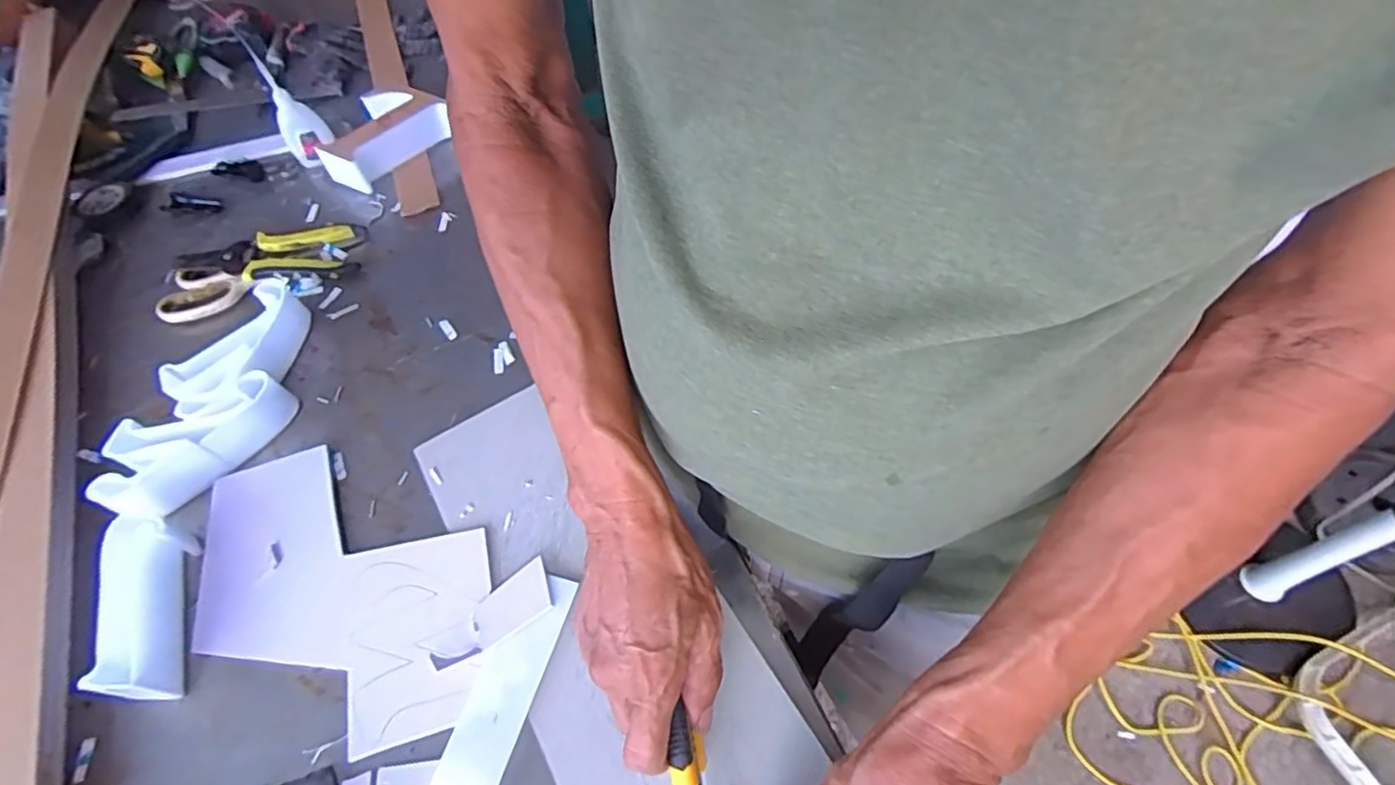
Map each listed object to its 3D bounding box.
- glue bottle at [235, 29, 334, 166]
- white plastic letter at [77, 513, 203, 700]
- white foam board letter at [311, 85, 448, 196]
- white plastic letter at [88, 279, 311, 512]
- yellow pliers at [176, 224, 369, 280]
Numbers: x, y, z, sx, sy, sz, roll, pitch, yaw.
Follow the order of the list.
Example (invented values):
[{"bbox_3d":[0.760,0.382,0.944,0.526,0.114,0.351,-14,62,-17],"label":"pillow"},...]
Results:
[{"bbox_3d":[-0.426,-0.299,0.686,0.045,0.120,0.029,-35,61,-17],"label":"glue bottle"},{"bbox_3d":[-0.371,0.140,0.443,0.030,0.042,0.126,-17,57,-6],"label":"white plastic letter"},{"bbox_3d":[-0.335,-0.273,0.705,0.083,0.044,0.126,36,66,24],"label":"white foam board letter"},{"bbox_3d":[-0.384,0.004,0.535,0.094,0.040,0.205,23,62,18],"label":"white plastic letter"},{"bbox_3d":[-0.406,-0.132,0.639,0.165,0.022,0.063,-5,57,2],"label":"yellow pliers"}]

